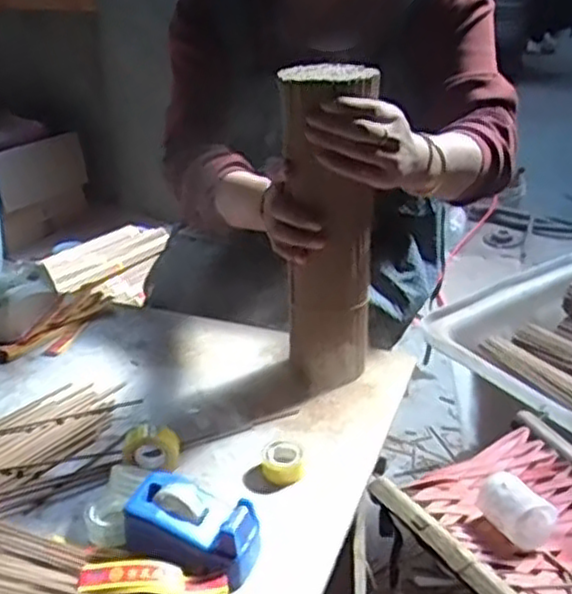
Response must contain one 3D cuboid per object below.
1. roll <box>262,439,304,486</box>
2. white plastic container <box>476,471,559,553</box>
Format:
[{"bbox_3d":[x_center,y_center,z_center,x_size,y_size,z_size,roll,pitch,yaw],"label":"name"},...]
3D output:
[{"bbox_3d":[-0.003,0.148,0.676,0.036,0.021,0.036,0,28,0],"label":"roll"},{"bbox_3d":[0.240,0.216,0.780,0.052,0.053,0.080,-11,30,-19],"label":"white plastic container"}]

